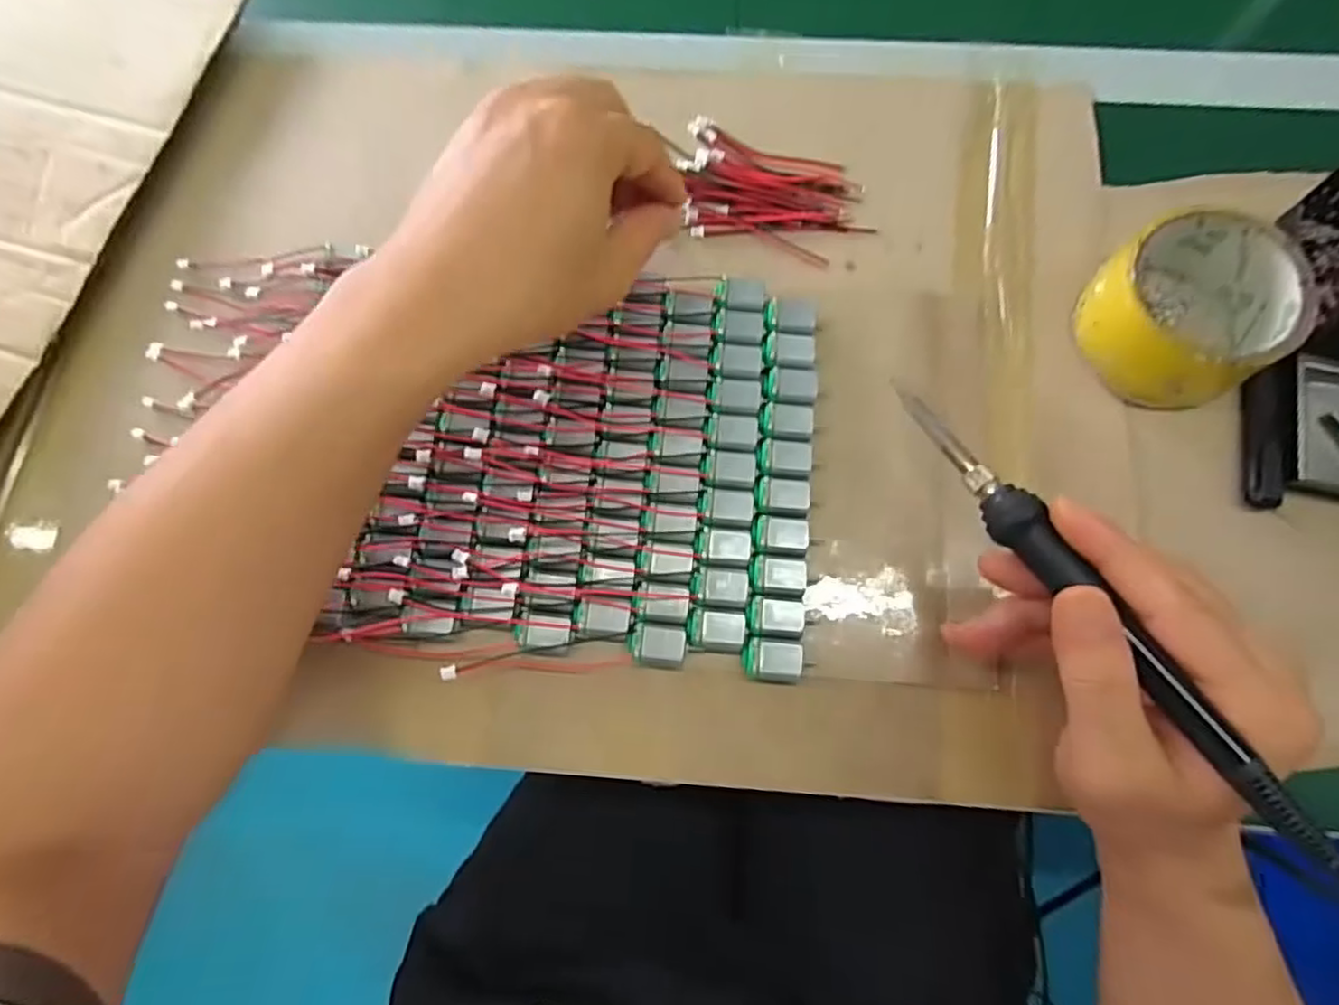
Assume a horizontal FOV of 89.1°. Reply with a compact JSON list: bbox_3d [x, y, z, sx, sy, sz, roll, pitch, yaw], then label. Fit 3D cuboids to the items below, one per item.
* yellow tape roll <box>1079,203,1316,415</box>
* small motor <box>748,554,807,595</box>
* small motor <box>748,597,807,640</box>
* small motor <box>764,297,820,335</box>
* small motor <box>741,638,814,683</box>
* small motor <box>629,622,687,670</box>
[{"bbox_3d":[0.258,-0.095,0.340,0.085,0.049,0.084,0,75,0],"label":"yellow tape roll"},{"bbox_3d":[0.052,0.037,0.329,0.027,0.013,0.018,5,75,2],"label":"small motor"},{"bbox_3d":[0.050,0.055,0.323,0.026,0.016,0.018,6,75,2],"label":"small motor"},{"bbox_3d":[0.064,-0.096,0.361,0.027,0.015,0.019,6,75,2],"label":"small motor"},{"bbox_3d":[0.051,0.075,0.319,0.033,0.017,0.019,5,75,2],"label":"small motor"},{"bbox_3d":[-0.005,0.068,0.321,0.026,0.014,0.019,5,75,2],"label":"small motor"}]

